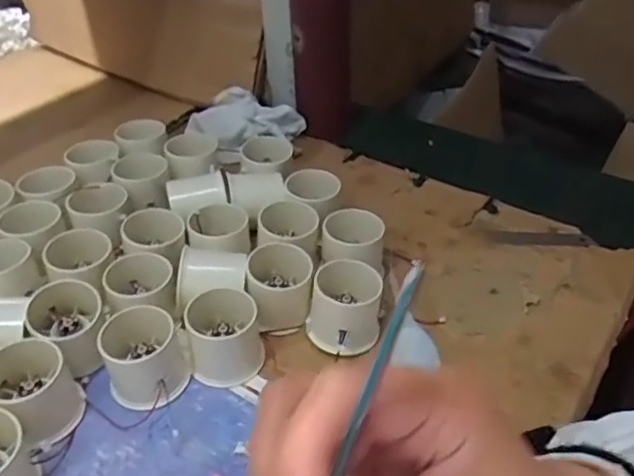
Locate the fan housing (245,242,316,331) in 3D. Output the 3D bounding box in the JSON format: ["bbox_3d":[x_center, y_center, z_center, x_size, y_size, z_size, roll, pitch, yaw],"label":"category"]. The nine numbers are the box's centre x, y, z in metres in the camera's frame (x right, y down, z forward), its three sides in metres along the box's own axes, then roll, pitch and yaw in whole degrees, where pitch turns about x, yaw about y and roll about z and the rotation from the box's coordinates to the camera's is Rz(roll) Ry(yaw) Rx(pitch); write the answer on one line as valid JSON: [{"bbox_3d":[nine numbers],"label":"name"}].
[{"bbox_3d":[-0.028,0.038,0.495,0.052,0.048,0.058,-7,39,-6],"label":"fan housing"}]

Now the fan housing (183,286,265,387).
[{"bbox_3d":[-0.069,0.070,0.459,0.052,0.048,0.055,-10,40,-10],"label":"fan housing"}]

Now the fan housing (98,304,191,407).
[{"bbox_3d":[-0.122,0.082,0.442,0.059,0.050,0.064,-1,39,1],"label":"fan housing"}]

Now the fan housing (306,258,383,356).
[{"bbox_3d":[0.021,0.053,0.474,0.053,0.049,0.052,6,40,9],"label":"fan housing"}]

